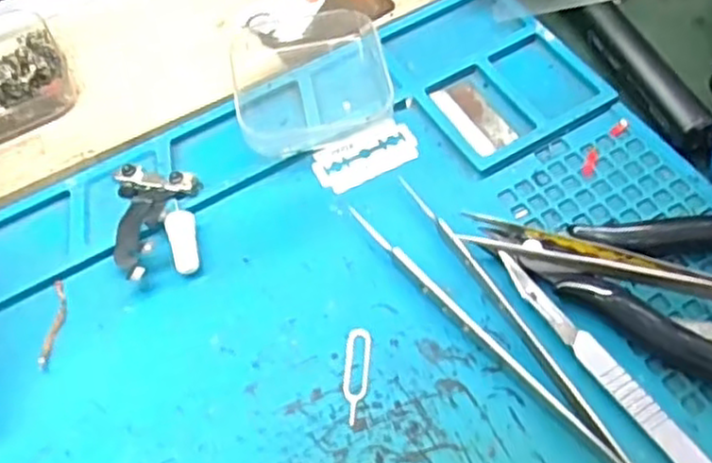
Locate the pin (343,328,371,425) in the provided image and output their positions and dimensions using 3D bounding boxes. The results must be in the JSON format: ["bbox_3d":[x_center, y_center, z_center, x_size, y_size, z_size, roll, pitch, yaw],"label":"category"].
[{"bbox_3d":[0.000,0.047,0.247,0.008,0.004,0.033,3,58,5],"label":"pin"}]

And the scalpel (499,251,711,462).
[{"bbox_3d":[0.091,0.057,0.232,0.009,0.006,0.133,-31,61,-15],"label":"scalpel"}]

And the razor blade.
[{"bbox_3d":[0.004,-0.031,0.295,0.042,0.004,0.023,-24,60,-11],"label":"razor blade"}]

